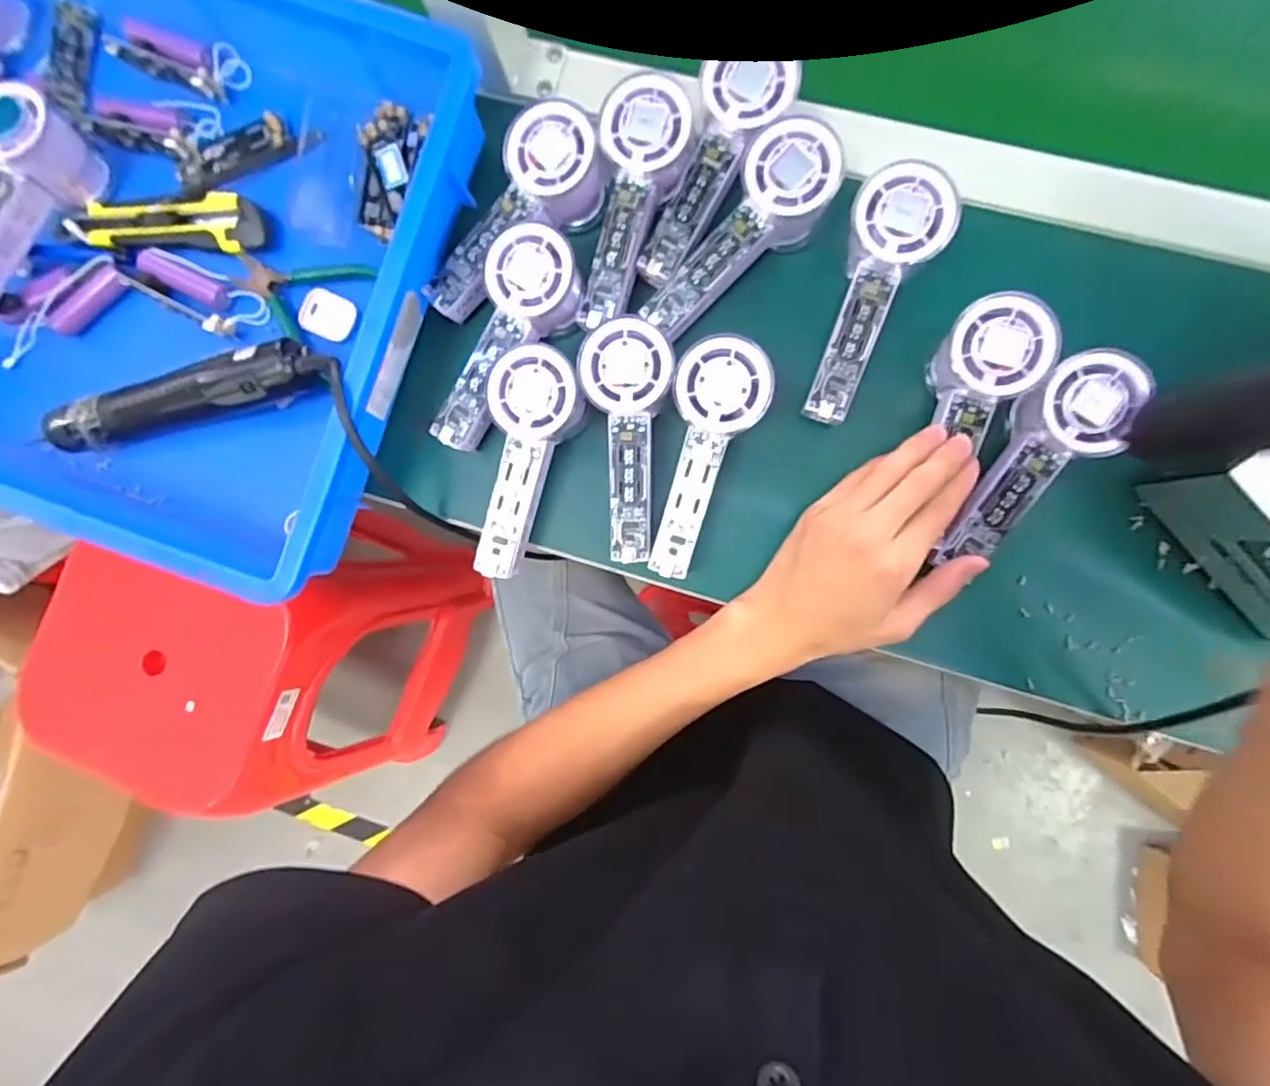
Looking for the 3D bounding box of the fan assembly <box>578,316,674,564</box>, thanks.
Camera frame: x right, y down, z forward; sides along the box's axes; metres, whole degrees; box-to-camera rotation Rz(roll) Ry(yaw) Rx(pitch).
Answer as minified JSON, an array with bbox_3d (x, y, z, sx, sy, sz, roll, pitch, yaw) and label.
[{"bbox_3d":[-0.004,-0.064,0.402,0.053,0.034,0.146,1,101,5],"label":"fan assembly"}]

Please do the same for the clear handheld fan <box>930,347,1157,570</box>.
[{"bbox_3d":[0.230,-0.046,0.366,0.050,0.026,0.139,35,109,5],"label":"clear handheld fan"}]

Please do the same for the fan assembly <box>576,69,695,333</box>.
[{"bbox_3d":[-0.002,-0.211,0.398,0.054,0.024,0.146,16,102,6],"label":"fan assembly"}]

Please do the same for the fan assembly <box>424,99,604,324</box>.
[{"bbox_3d":[-0.078,-0.208,0.410,0.144,0.036,0.065,-44,85,17],"label":"fan assembly"}]

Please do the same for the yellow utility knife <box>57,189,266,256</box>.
[{"bbox_3d":[-0.334,-0.230,0.453,0.153,0.023,0.043,5,88,5],"label":"yellow utility knife"}]

